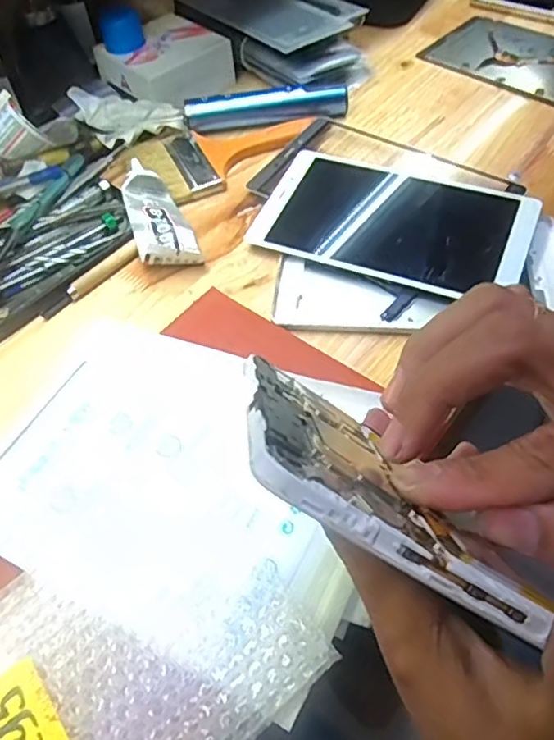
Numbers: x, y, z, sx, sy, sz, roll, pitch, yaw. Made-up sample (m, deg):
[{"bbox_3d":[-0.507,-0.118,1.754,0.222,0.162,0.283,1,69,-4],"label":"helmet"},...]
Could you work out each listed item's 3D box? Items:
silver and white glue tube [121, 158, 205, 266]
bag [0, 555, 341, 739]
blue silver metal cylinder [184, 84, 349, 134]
[{"bbox_3d":[-0.097,-0.128,0.482,0.046,0.021,0.110,-18,55,-7],"label":"silver and white glue tube"},{"bbox_3d":[-0.095,0.152,0.276,0.212,0.006,0.130,-36,60,-16],"label":"bag"},{"bbox_3d":[-0.009,-0.252,0.562,0.150,0.026,0.031,-14,55,-4],"label":"blue silver metal cylinder"}]

